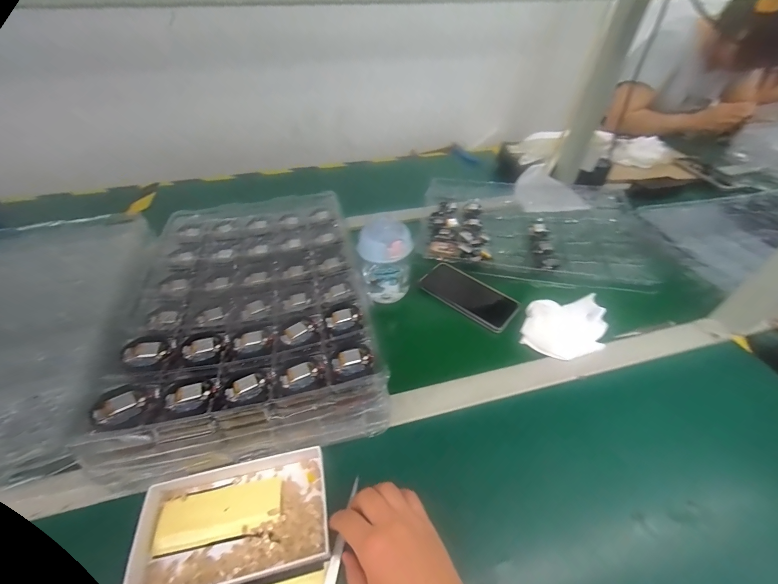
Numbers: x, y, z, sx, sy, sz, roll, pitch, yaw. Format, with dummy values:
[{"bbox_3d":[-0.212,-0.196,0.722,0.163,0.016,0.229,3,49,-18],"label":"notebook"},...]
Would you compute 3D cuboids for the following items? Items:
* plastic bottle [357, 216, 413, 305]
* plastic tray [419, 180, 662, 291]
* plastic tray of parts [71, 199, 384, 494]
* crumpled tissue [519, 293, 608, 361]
[{"bbox_3d":[-0.006,-0.048,0.521,0.078,0.141,0.064,-1,44,-2],"label":"plastic bottle"},{"bbox_3d":[0.297,-0.143,0.694,0.429,0.030,0.336,4,45,4],"label":"plastic tray"},{"bbox_3d":[-0.198,-0.005,0.483,0.310,0.059,0.462,-9,45,-9],"label":"plastic tray of parts"},{"bbox_3d":[0.279,0.049,0.510,0.146,0.022,0.101,-16,47,-16],"label":"crumpled tissue"}]

